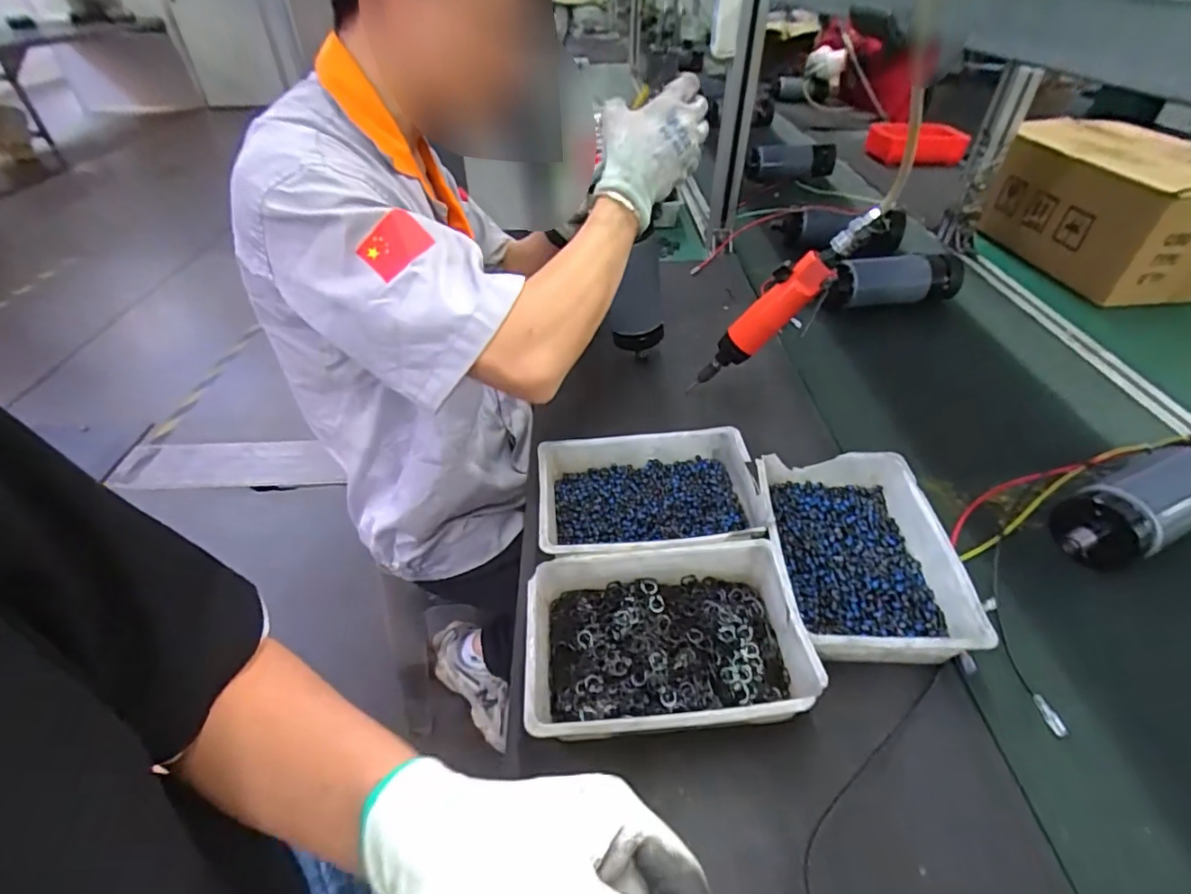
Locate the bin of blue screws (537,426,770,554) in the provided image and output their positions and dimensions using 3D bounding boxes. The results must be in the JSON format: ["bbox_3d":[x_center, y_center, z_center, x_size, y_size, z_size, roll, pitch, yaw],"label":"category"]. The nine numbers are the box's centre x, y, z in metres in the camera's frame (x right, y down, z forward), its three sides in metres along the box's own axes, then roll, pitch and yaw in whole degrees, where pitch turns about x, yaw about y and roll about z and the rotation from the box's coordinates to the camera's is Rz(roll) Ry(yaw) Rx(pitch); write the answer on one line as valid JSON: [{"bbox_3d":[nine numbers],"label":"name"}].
[{"bbox_3d":[0.049,0.048,0.537,0.202,0.047,0.144,-3,43,-3],"label":"bin of blue screws"}]

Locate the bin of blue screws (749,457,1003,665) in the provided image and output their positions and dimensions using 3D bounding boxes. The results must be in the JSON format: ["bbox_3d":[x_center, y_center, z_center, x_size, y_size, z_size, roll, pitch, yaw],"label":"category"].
[{"bbox_3d":[0.225,0.084,0.486,0.146,0.043,0.205,3,44,4],"label":"bin of blue screws"}]

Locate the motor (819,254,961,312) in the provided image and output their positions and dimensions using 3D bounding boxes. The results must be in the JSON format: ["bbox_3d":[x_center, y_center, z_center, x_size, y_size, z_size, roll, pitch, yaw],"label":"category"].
[{"bbox_3d":[0.455,-0.254,0.868,0.215,0.067,0.065,-3,43,-2],"label":"motor"}]

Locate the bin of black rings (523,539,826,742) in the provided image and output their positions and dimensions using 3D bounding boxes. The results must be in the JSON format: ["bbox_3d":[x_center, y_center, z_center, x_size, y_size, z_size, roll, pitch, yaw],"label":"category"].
[{"bbox_3d":[0.052,0.146,0.427,0.200,0.048,0.142,-4,43,-3],"label":"bin of black rings"}]

